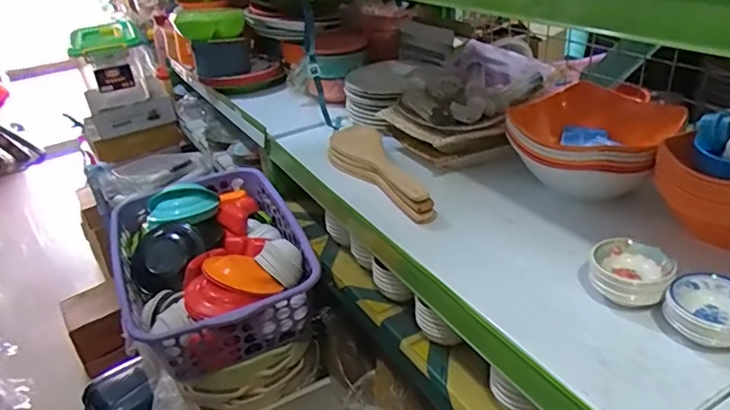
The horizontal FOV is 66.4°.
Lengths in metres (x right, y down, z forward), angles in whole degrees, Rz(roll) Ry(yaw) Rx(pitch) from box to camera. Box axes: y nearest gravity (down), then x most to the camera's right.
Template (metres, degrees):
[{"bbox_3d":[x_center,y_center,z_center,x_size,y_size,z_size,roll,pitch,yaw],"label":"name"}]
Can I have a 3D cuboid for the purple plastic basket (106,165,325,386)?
[{"bbox_3d":[-0.284,0.102,1.045,0.309,0.153,0.421,-18,33,-19],"label":"purple plastic basket"}]

